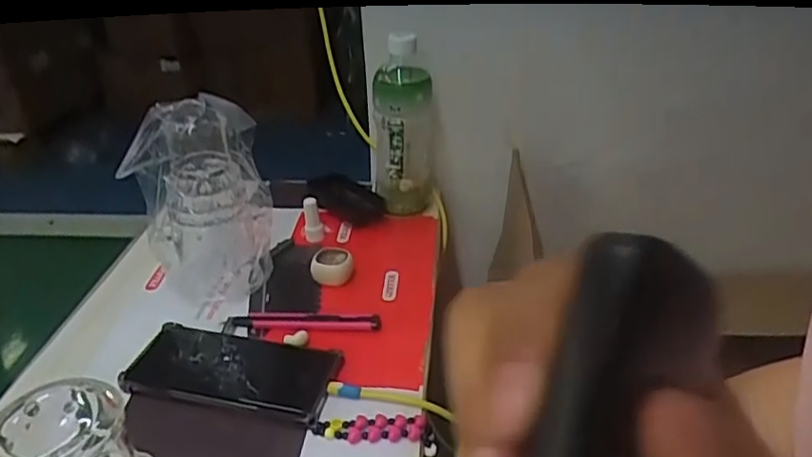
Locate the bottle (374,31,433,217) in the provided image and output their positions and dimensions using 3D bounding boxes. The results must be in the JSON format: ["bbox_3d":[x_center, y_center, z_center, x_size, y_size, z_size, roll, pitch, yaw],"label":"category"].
[{"bbox_3d":[-0.004,-0.110,0.704,0.061,0.206,0.055,-3,30,-3],"label":"bottle"}]

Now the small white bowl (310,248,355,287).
[{"bbox_3d":[-0.073,0.035,0.635,0.037,0.024,0.034,2,30,6],"label":"small white bowl"}]

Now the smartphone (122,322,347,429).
[{"bbox_3d":[-0.139,0.115,0.524,0.163,0.014,0.078,7,31,13],"label":"smartphone"}]

